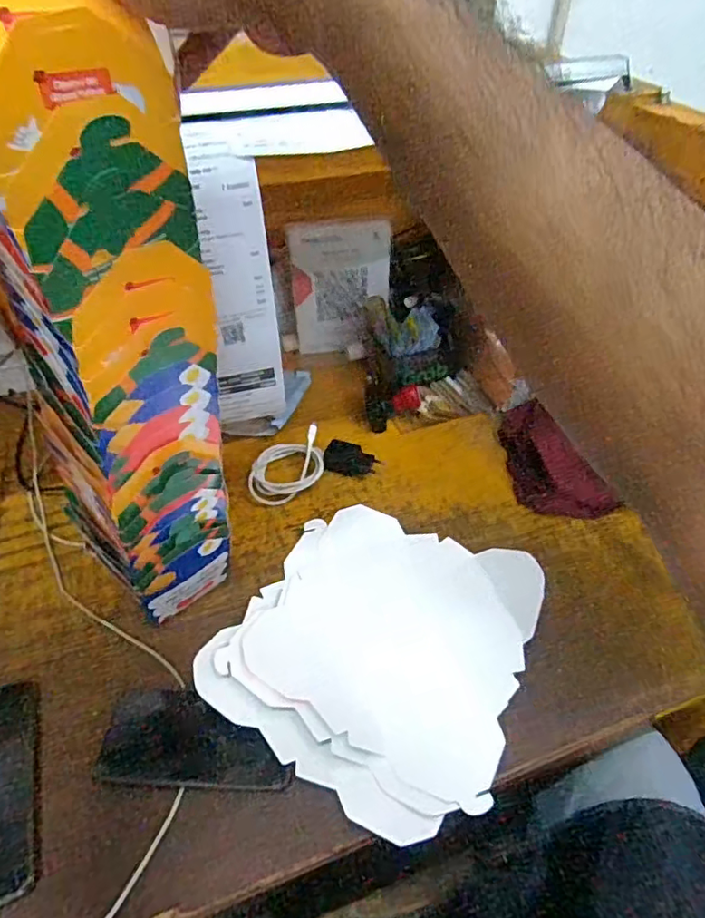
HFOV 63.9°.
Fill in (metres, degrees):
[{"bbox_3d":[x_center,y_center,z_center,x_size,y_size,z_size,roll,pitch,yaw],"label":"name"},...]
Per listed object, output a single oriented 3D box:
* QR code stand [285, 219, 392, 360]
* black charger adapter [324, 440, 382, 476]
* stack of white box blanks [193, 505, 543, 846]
[{"bbox_3d":[-0.026,-0.238,0.830,0.125,0.201,0.037,6,45,9],"label":"QR code stand"},{"bbox_3d":[-0.001,-0.002,0.721,0.066,0.024,0.039,3,44,6],"label":"black charger adapter"},{"bbox_3d":[0.028,0.166,0.538,0.267,0.036,0.279,21,49,22],"label":"stack of white box blanks"}]

